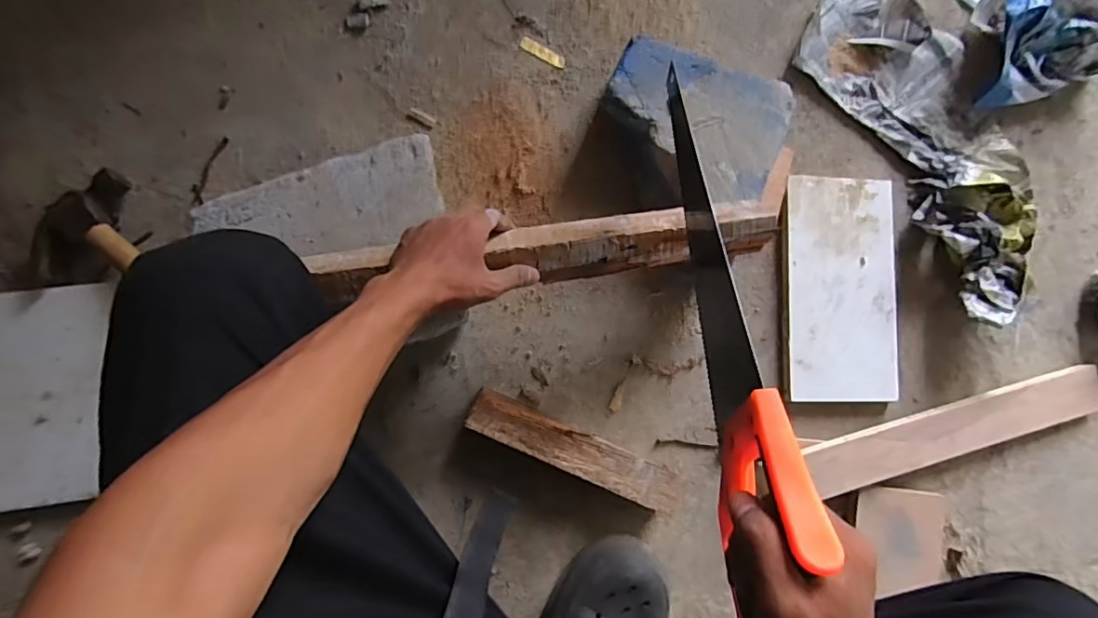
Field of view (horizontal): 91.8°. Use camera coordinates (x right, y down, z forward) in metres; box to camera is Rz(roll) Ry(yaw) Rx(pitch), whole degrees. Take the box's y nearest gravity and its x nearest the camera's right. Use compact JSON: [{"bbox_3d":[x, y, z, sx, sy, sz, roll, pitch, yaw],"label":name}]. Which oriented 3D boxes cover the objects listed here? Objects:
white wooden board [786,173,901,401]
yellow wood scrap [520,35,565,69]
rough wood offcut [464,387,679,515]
[{"bbox_3d":[0.354,-0.024,0.648,0.139,0.016,0.269,0,85,-5],"label":"white wooden board"},{"bbox_3d":[-0.007,-0.308,0.639,0.057,0.004,0.015,27,84,-3],"label":"yellow wood scrap"},{"bbox_3d":[0.028,0.155,0.588,0.240,0.044,0.044,25,84,-3],"label":"rough wood offcut"}]

